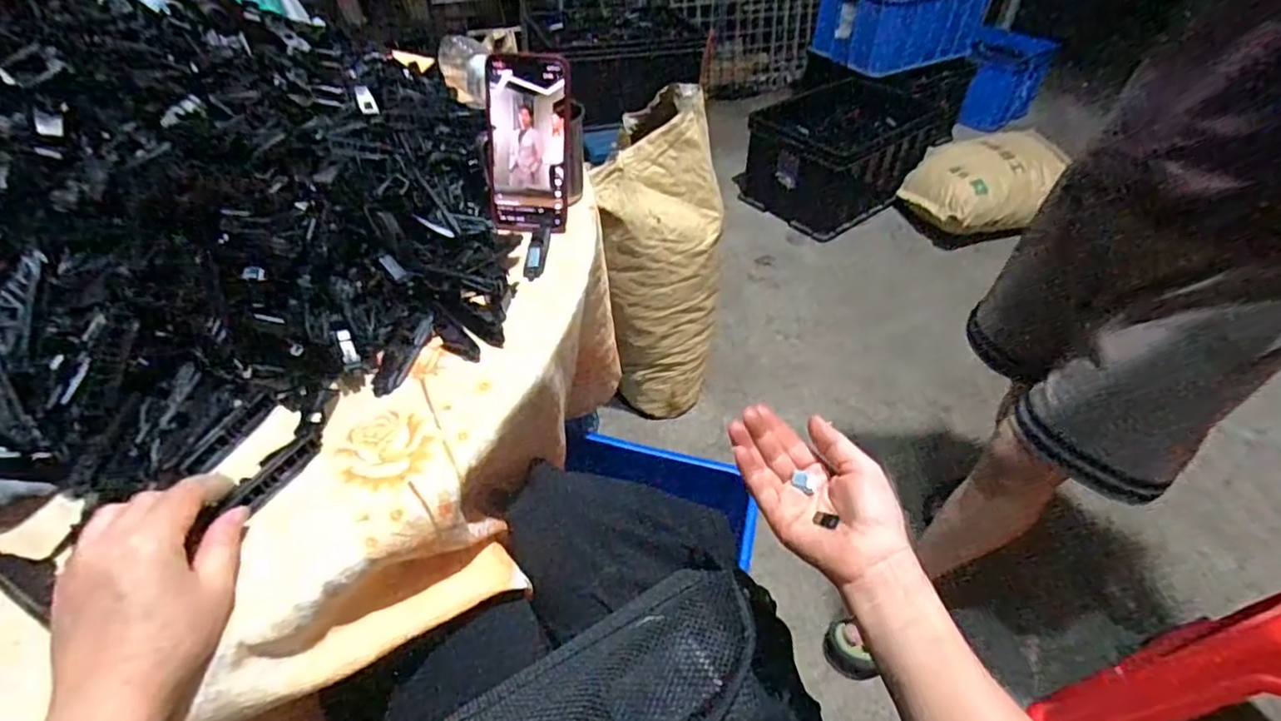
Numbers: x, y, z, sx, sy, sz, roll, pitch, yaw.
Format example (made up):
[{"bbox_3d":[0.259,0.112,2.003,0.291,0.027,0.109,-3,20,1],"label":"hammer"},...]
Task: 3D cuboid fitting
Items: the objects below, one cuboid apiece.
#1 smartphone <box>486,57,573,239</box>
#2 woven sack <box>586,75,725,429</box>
[{"bbox_3d":[-0.109,-0.207,0.590,0.080,0.159,0.010,5,27,-1],"label":"smartphone"},{"bbox_3d":[0.051,-0.189,1.325,0.245,0.639,0.278,8,46,5],"label":"woven sack"}]

